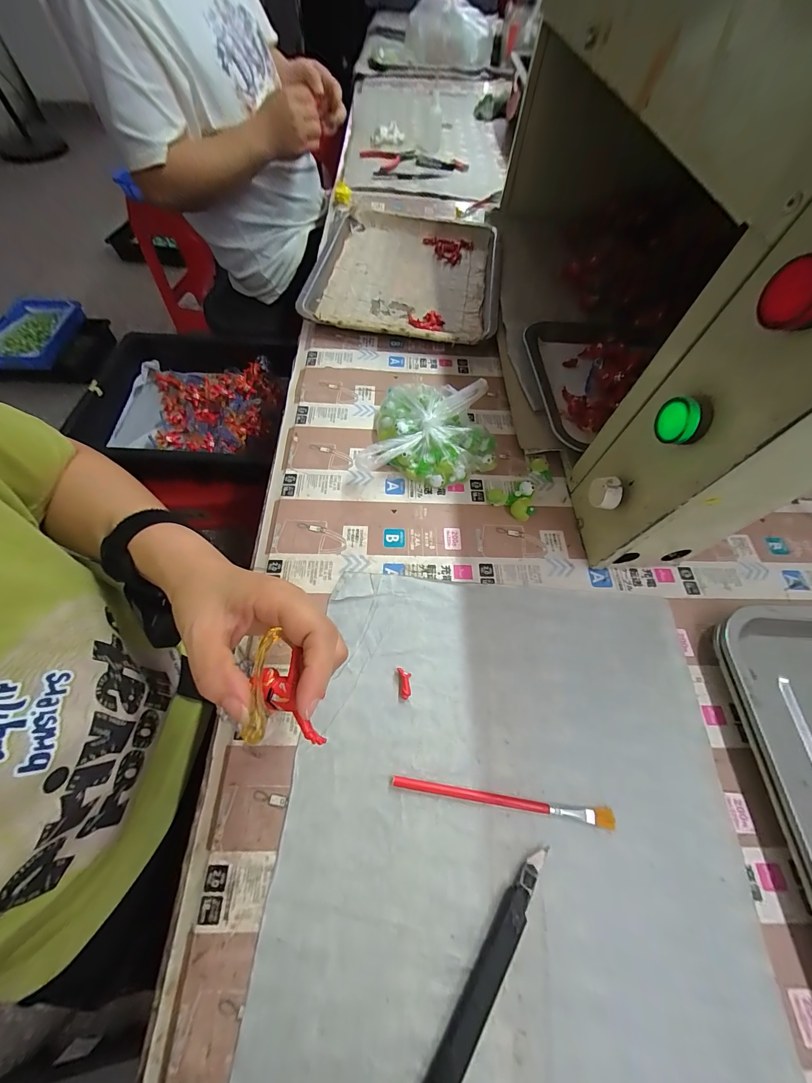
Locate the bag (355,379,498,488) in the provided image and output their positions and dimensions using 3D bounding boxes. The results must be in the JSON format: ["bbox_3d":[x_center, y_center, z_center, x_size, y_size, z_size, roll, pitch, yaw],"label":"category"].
[{"bbox_3d":[0.025,-0.117,0.377,0.137,0.041,0.120,4,62,-1],"label":"bag"}]

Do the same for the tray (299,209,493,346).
[{"bbox_3d":[-0.006,-0.397,0.529,0.278,0.026,0.311,7,62,1],"label":"tray"}]

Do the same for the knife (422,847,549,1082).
[{"bbox_3d":[0.043,0.253,0.202,0.013,0.012,0.147,34,66,14],"label":"knife"}]

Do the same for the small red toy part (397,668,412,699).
[{"bbox_3d":[0.000,0.110,0.277,0.009,0.007,0.023,-7,63,-6],"label":"small red toy part"}]

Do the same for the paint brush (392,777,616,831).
[{"bbox_3d":[0.066,0.179,0.246,0.151,0.004,0.012,7,62,1],"label":"paint brush"}]

